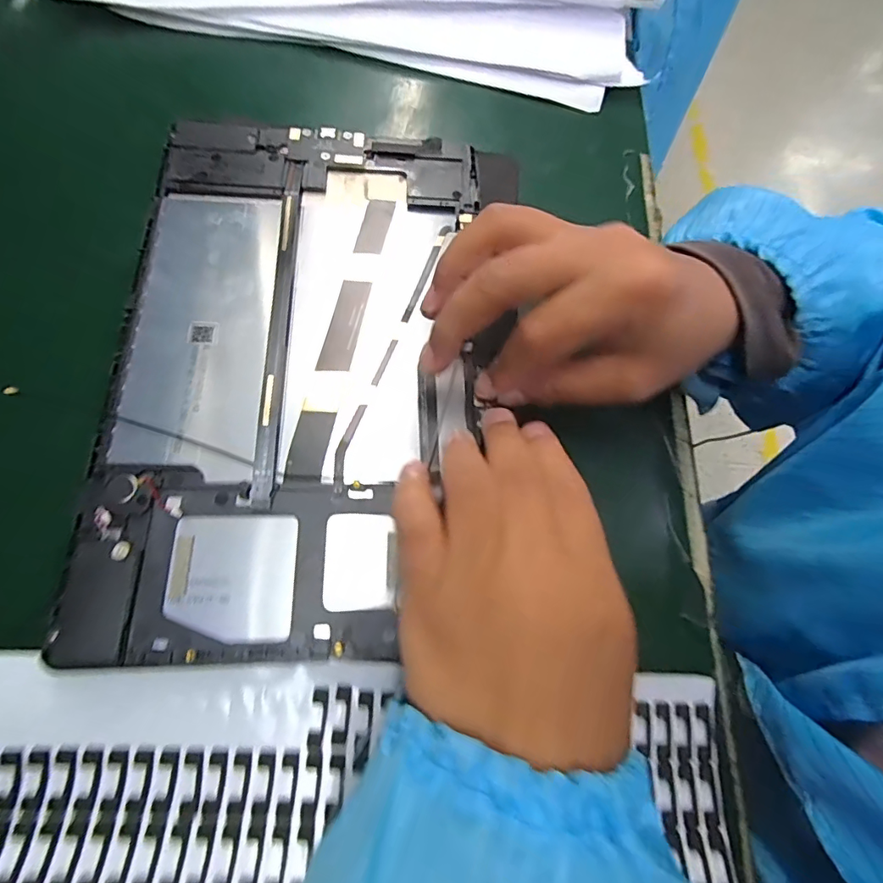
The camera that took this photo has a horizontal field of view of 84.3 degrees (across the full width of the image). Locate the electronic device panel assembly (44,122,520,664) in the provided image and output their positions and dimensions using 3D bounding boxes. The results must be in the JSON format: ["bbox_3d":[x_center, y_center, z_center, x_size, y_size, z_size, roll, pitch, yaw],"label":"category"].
[{"bbox_3d":[-0.050,-0.040,0.201,0.152,0.017,0.235,-1,68,-1],"label":"electronic device panel assembly"}]

